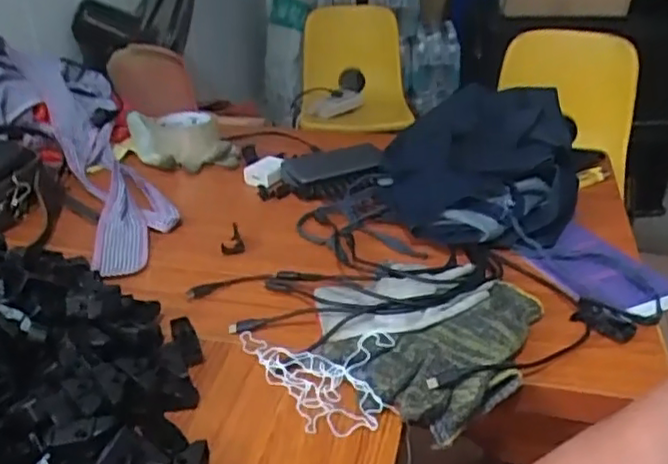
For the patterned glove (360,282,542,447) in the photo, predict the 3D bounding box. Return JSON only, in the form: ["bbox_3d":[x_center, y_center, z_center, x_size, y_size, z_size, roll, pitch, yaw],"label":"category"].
[{"bbox_3d":[0.113,0.094,0.529,0.186,0.022,0.088,-21,38,-31],"label":"patterned glove"}]

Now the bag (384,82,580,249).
[{"bbox_3d":[0.178,-0.089,0.793,0.225,0.078,0.328,13,34,18],"label":"bag"}]

